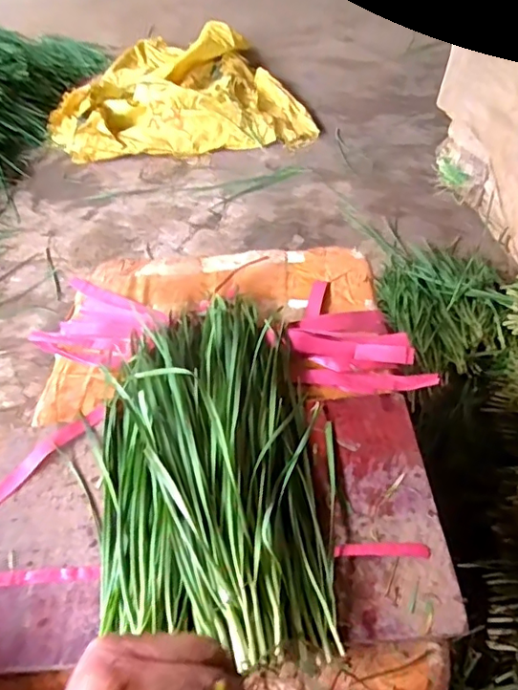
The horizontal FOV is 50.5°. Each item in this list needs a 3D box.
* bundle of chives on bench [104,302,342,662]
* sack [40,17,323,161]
[{"bbox_3d":[-0.052,0.103,0.568,0.225,0.063,0.418,-9,49,-5],"label":"bundle of chives on bench"},{"bbox_3d":[-0.265,-0.840,1.739,0.765,0.115,0.703,-7,53,-8],"label":"sack"}]

